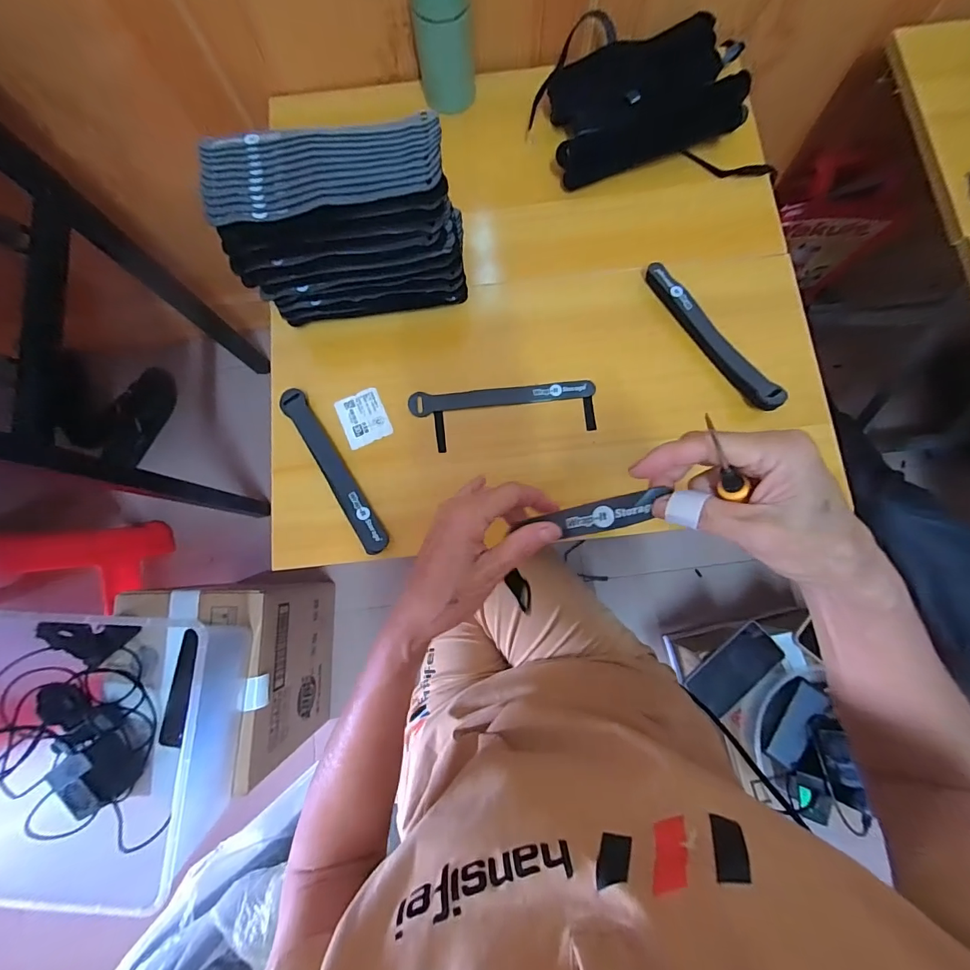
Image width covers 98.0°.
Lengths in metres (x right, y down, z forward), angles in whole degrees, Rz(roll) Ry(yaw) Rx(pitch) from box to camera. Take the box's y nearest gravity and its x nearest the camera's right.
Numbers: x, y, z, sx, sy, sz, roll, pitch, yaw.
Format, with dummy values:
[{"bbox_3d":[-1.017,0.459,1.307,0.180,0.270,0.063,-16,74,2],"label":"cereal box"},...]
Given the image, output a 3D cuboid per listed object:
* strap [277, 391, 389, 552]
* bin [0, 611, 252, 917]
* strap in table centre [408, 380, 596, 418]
[{"bbox_3d":[-0.159,-0.016,0.442,0.026,0.015,0.197,-32,82,-3],"label":"strap"},{"bbox_3d":[-0.477,0.330,0.547,0.301,0.152,0.294,4,81,2],"label":"bin"},{"bbox_3d":[0.018,-0.095,0.456,0.196,0.004,0.025,-4,81,1],"label":"strap in table centre"}]

